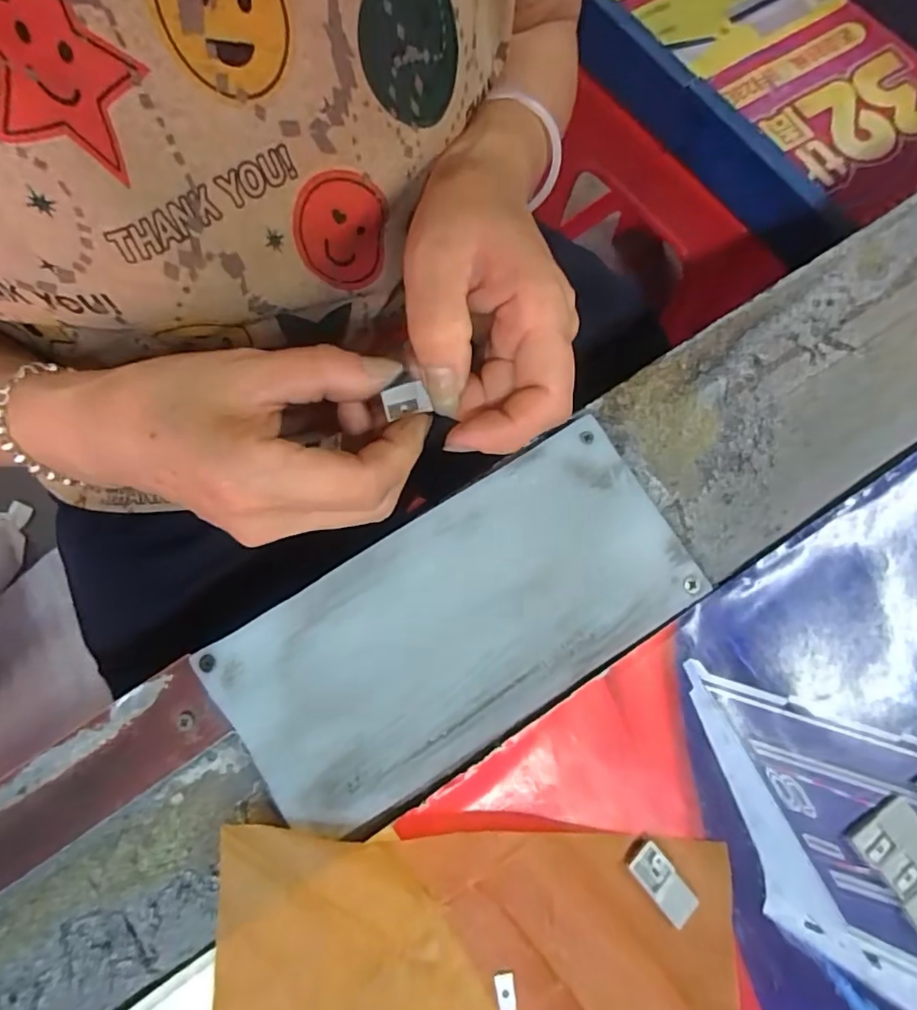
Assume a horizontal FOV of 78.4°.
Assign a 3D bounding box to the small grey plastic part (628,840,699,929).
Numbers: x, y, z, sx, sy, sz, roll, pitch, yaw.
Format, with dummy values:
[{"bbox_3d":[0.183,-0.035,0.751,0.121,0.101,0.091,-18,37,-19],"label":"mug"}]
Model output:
[{"bbox_3d":[0.079,0.145,0.215,0.014,0.004,0.027,-39,79,-9],"label":"small grey plastic part"}]

